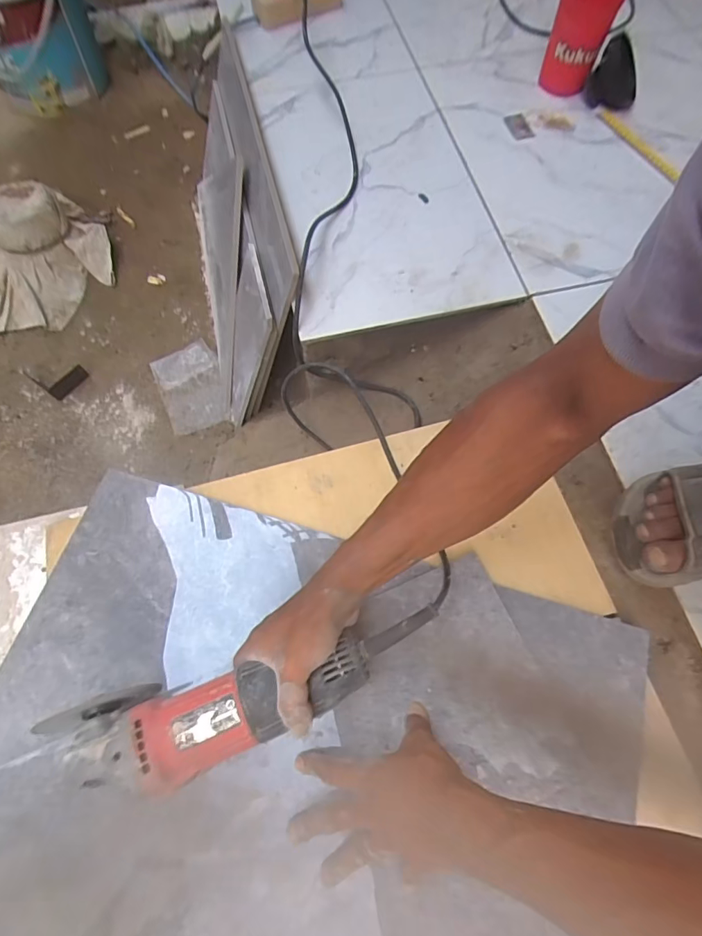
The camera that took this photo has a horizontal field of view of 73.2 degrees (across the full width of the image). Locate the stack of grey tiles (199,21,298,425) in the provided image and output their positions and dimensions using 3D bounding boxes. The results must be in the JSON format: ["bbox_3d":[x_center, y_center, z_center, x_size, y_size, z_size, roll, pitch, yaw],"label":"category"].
[{"bbox_3d":[-0.201,-0.406,0.803,0.033,0.315,0.591,-1,63,-30],"label":"stack of grey tiles"}]

